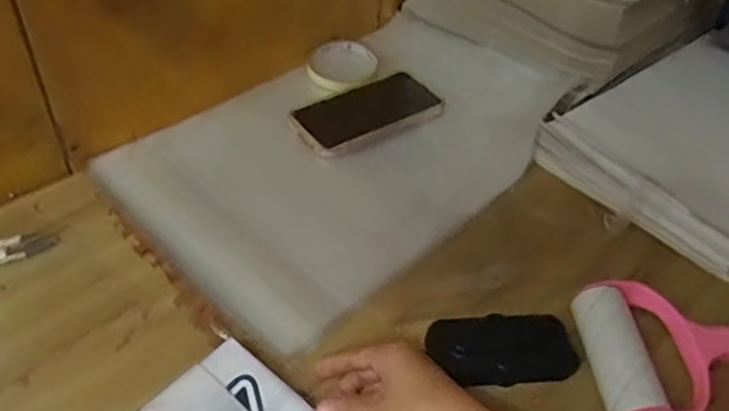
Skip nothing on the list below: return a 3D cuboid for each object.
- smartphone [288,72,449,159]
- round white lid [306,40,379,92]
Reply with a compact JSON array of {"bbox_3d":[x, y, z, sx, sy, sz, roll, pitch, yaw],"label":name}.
[{"bbox_3d":[0.001,-0.102,0.693,0.159,0.009,0.092,-25,50,-24],"label":"smartphone"},{"bbox_3d":[-0.024,-0.162,0.751,0.084,0.011,0.084,-25,50,-24],"label":"round white lid"}]

